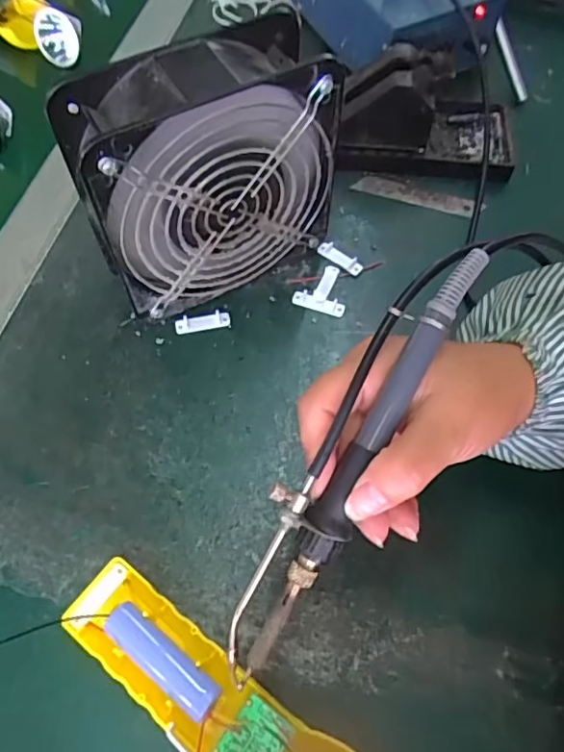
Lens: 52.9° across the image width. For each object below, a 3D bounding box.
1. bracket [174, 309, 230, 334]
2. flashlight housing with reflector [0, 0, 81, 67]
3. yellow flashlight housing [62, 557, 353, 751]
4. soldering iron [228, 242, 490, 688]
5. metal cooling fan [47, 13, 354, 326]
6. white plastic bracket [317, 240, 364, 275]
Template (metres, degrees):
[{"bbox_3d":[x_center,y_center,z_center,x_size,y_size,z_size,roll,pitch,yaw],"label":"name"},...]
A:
[{"bbox_3d":[-0.055,-0.038,0.389,0.037,0.005,0.010,-10,63,-7],"label":"bracket"},{"bbox_3d":[-0.280,-0.355,0.547,0.208,0.041,0.044,29,65,14],"label":"flashlight housing with reflector"},{"bbox_3d":[-0.038,0.150,0.268,0.158,0.018,0.045,29,65,19],"label":"yellow flashlight housing"},{"bbox_3d":[0.025,0.035,0.238,0.031,0.018,0.207,28,91,13],"label":"soldering iron"},{"bbox_3d":[-0.043,-0.115,0.348,0.150,0.150,0.062,-28,66,-15],"label":"metal cooling fan"},{"bbox_3d":[0.043,-0.087,0.418,0.036,0.007,0.011,37,67,17],"label":"white plastic bracket"}]

